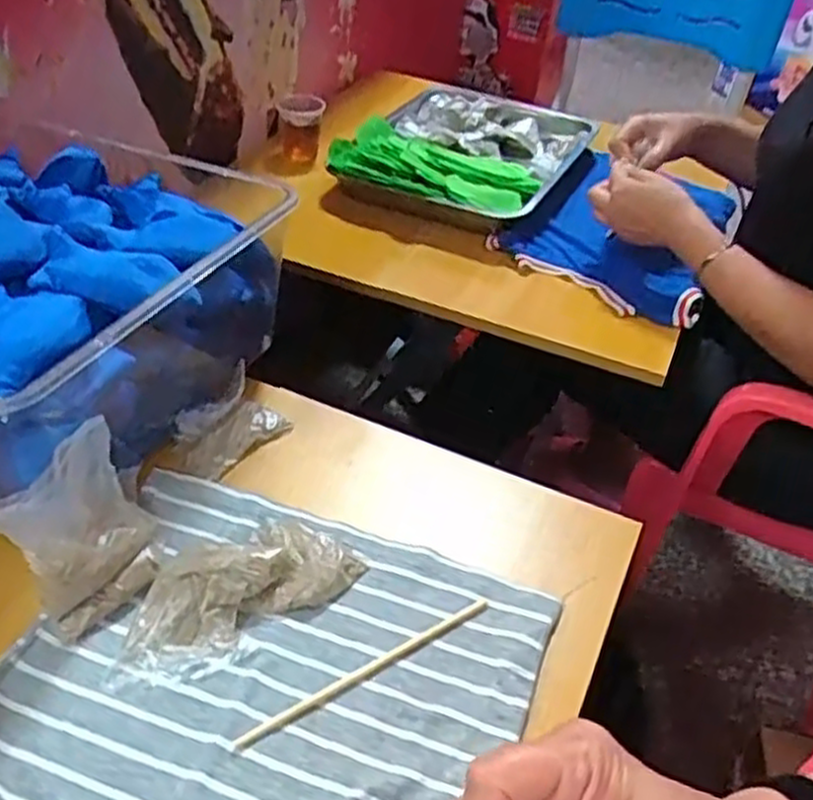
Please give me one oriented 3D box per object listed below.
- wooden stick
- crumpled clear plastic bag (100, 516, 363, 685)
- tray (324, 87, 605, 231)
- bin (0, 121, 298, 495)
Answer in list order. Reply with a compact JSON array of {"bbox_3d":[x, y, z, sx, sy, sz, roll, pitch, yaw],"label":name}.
[{"bbox_3d":[-0.020,0.151,0.445,0.163,0.004,0.008,-23,50,-26],"label":"wooden stick"},{"bbox_3d":[-0.101,0.111,0.465,0.148,0.026,0.067,-21,49,-24],"label":"crumpled clear plastic bag"},{"bbox_3d":[0.086,-0.335,1.046,0.275,0.057,0.375,19,45,16],"label":"tray"},{"bbox_3d":[-0.281,-0.073,0.575,0.330,0.139,0.305,20,41,21],"label":"bin"}]

